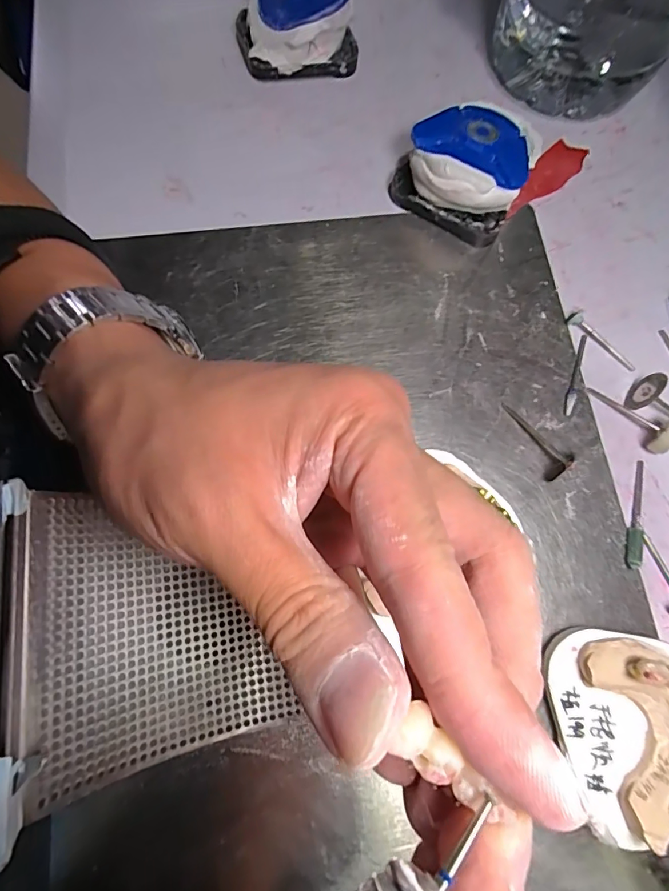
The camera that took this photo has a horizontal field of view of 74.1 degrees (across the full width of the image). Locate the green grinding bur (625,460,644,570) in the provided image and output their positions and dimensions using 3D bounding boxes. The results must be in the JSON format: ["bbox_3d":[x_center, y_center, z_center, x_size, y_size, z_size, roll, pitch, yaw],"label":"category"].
[{"bbox_3d":[0.147,0.032,0.214,0.006,0.007,0.053,17,76,3],"label":"green grinding bur"}]

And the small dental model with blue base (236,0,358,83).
[{"bbox_3d":[-0.025,-0.264,0.265,0.071,0.045,0.064,-7,76,-3],"label":"small dental model with blue base"}]

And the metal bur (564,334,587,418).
[{"bbox_3d":[0.128,-0.038,0.232,0.005,0.004,0.048,20,76,3],"label":"metal bur"}]

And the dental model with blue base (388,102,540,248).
[{"bbox_3d":[0.073,-0.158,0.246,0.067,0.034,0.070,27,77,5],"label":"dental model with blue base"}]

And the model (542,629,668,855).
[{"bbox_3d":[0.125,0.113,0.176,0.060,0.037,0.078,-18,77,-6],"label":"model"}]

